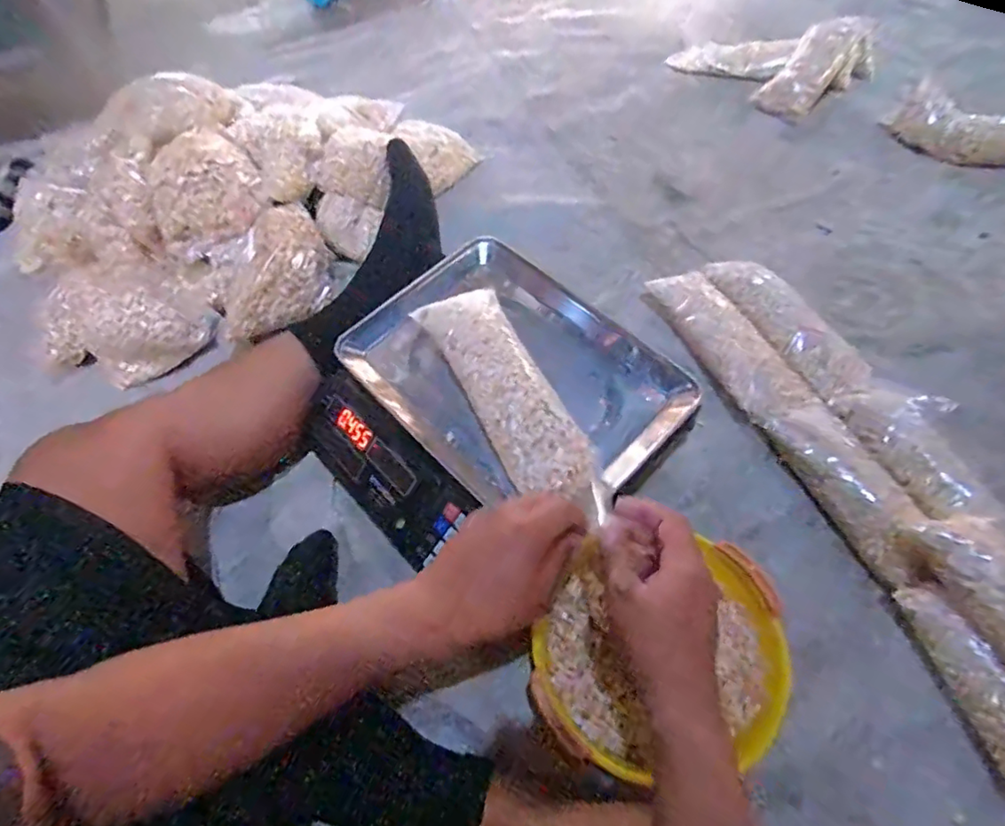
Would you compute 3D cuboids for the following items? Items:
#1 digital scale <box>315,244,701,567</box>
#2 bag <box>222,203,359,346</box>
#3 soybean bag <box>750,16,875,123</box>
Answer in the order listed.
[{"bbox_3d":[-0.015,0.002,0.601,0.321,0.114,0.319,-41,67,-17],"label":"digital scale"},{"bbox_3d":[-0.282,-0.176,0.710,0.097,0.088,0.194,23,65,15],"label":"bag"},{"bbox_3d":[0.516,-0.562,0.896,0.208,0.077,0.102,-40,67,-17],"label":"soybean bag"}]

